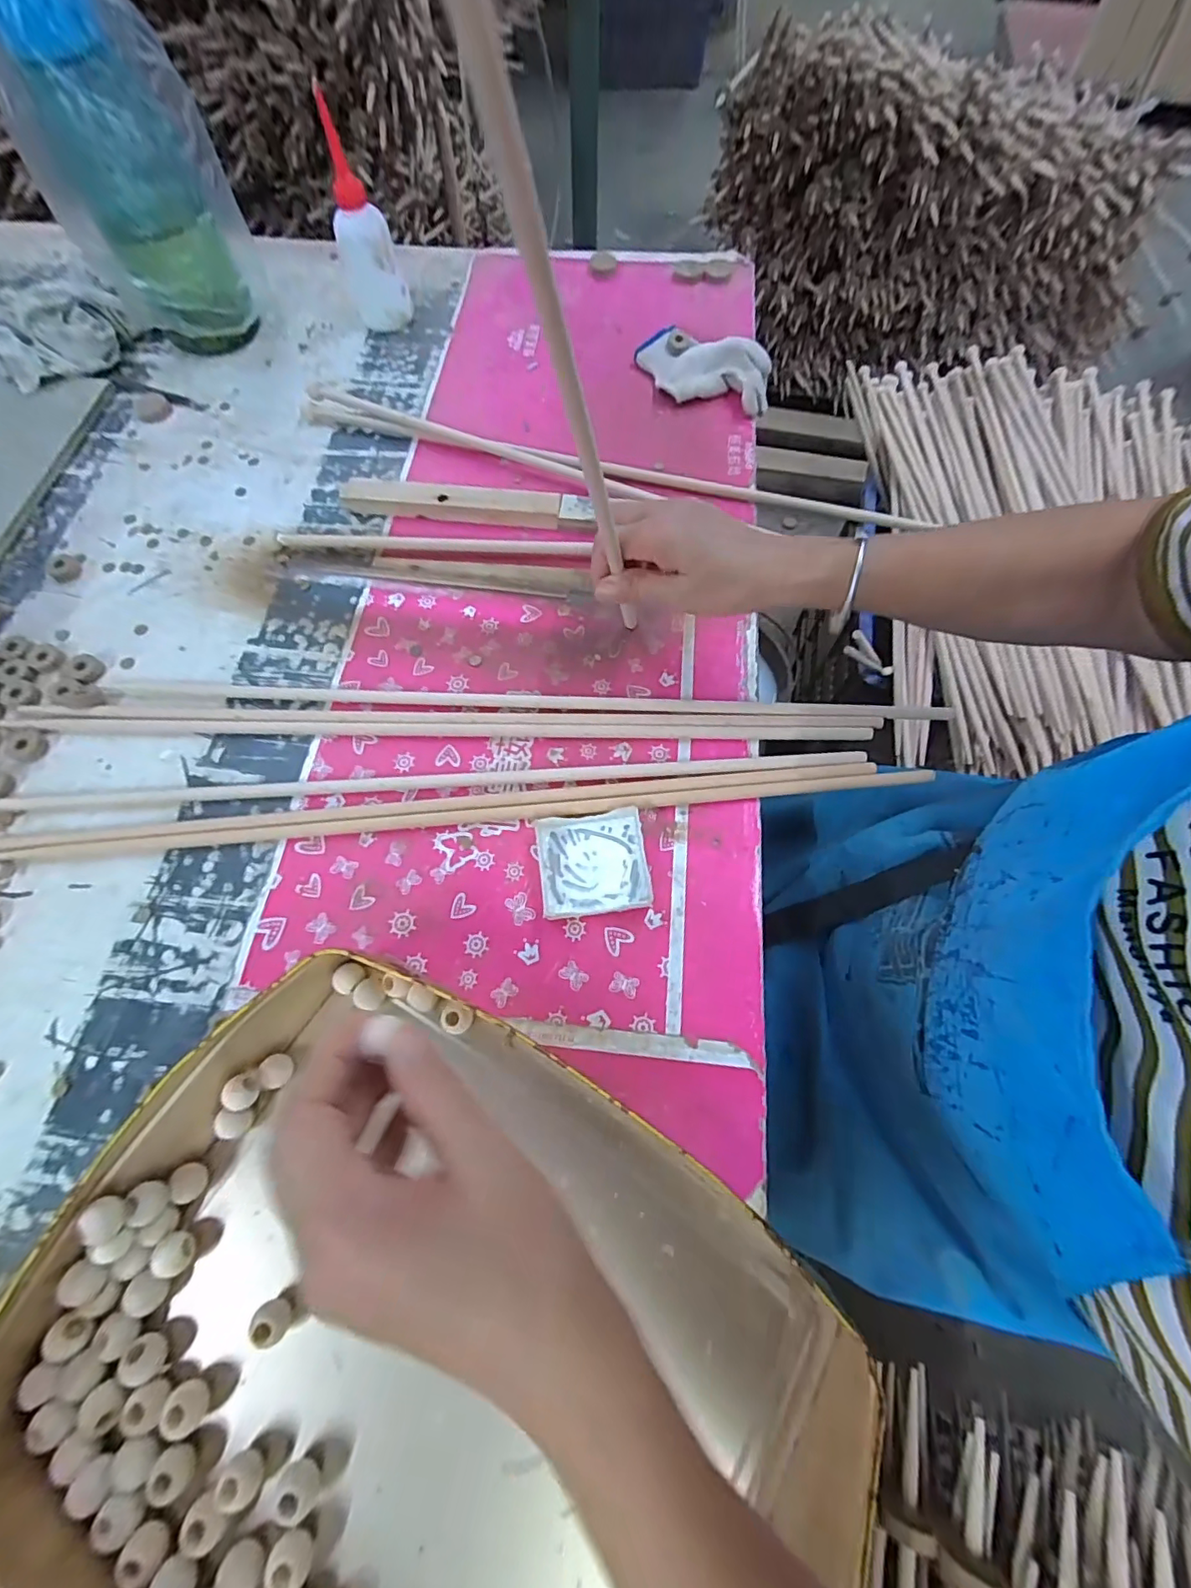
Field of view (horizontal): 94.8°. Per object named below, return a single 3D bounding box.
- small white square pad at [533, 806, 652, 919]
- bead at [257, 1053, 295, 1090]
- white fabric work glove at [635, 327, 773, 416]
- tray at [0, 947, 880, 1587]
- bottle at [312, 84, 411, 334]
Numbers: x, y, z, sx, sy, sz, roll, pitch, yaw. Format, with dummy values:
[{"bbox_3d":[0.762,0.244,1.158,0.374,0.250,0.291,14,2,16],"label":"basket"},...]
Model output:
[{"bbox_3d":[-0.002,0.049,0.396,0.075,0.010,0.073,-7,67,-2],"label":"small white square pad"},{"bbox_3d":[-0.198,0.172,0.339,0.016,0.014,0.019,-7,67,-3],"label":"bead"},{"bbox_3d":[0.119,-0.468,0.598,0.146,0.033,0.099,11,68,5],"label":"white fabric work glove"},{"bbox_3d":[-0.083,0.284,0.269,0.394,0.060,0.295,29,70,12],"label":"tray"},{"bbox_3d":[-0.249,-0.598,0.583,0.059,0.169,0.048,-17,68,-6],"label":"bottle"}]

